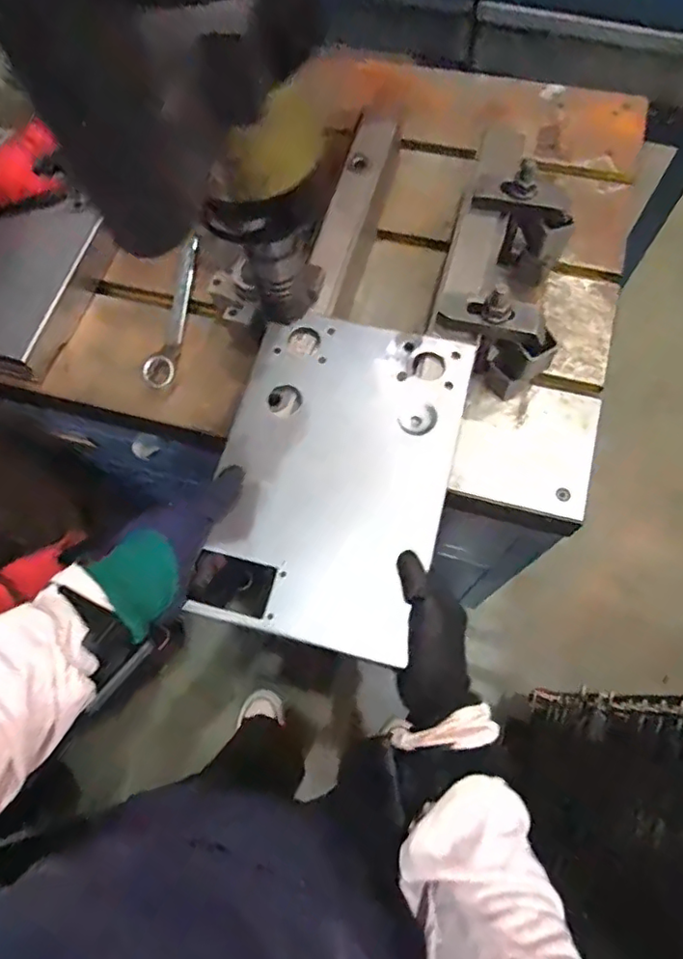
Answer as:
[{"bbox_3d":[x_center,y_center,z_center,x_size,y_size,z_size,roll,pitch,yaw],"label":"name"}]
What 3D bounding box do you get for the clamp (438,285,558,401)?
[{"bbox_3d":[0.150,-0.137,0.573,0.118,0.109,0.042,24,75,9],"label":"clamp"}]

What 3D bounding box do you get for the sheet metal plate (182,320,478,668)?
[{"bbox_3d":[-0.005,-0.006,0.514,0.196,0.011,0.294,13,73,6],"label":"sheet metal plate"}]

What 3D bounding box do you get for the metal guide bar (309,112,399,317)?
[{"bbox_3d":[0.012,-0.292,0.615,0.038,0.032,0.261,15,73,7],"label":"metal guide bar"}]

